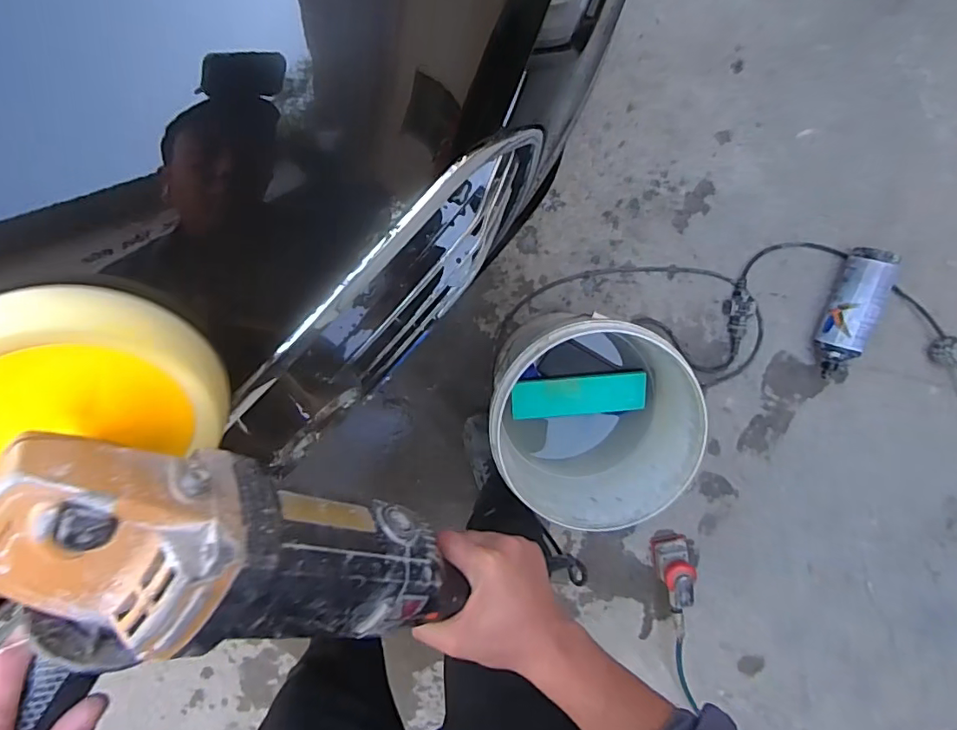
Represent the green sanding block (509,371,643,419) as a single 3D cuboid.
[{"bbox_3d":[0.177,0.054,0.918,0.227,0.030,0.072,-4,97,-4],"label":"green sanding block"}]

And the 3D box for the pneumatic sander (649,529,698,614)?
[{"bbox_3d":[0.465,0.478,1.224,0.087,0.115,0.181,-12,97,-3],"label":"pneumatic sander"}]

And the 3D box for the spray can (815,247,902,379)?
[{"bbox_3d":[0.776,-0.095,1.086,0.095,0.071,0.280,6,112,-5],"label":"spray can"}]

